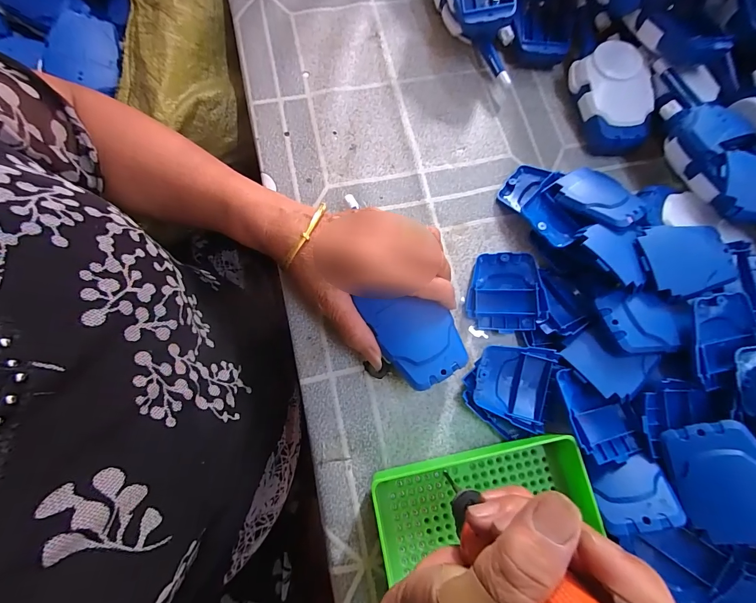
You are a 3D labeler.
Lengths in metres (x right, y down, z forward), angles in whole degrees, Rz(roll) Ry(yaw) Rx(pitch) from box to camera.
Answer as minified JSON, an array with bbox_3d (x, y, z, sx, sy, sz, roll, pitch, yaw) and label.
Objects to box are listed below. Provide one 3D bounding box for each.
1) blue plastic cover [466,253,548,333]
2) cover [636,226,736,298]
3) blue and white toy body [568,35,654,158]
[{"bbox_3d":[0.105,-0.009,0.293,0.057,0.018,0.064,5,76,0],"label":"blue plastic cover"},{"bbox_3d":[0.225,-0.030,0.262,0.058,0.014,0.054,-3,75,-3],"label":"cover"},{"bbox_3d":[0.217,-0.188,0.334,0.053,0.040,0.096,-13,77,-5],"label":"blue and white toy body"}]

